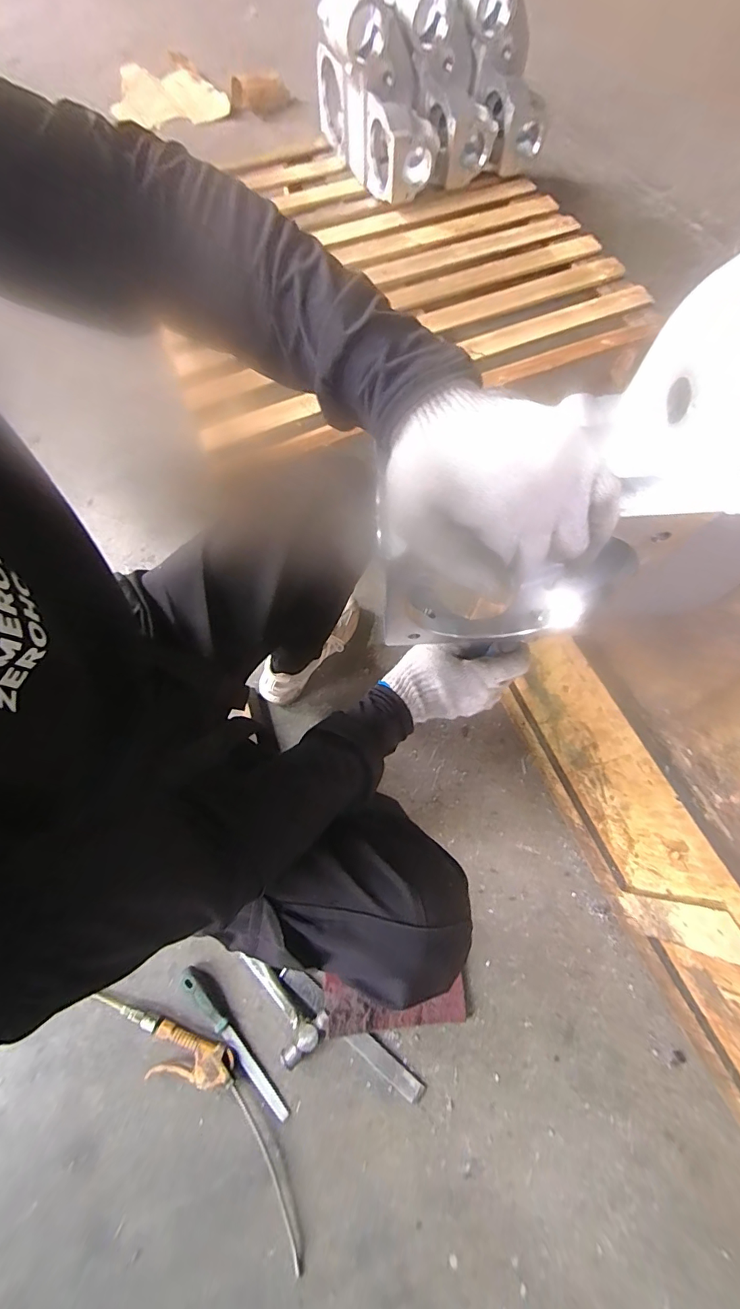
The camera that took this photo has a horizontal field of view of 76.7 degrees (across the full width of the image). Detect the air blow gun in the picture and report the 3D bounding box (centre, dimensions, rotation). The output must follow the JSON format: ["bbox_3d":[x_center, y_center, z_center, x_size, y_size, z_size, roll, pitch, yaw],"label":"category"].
[{"bbox_3d":[-0.216,0.685,0.698,0.098,0.028,0.423,-42,77,-14],"label":"air blow gun"}]

